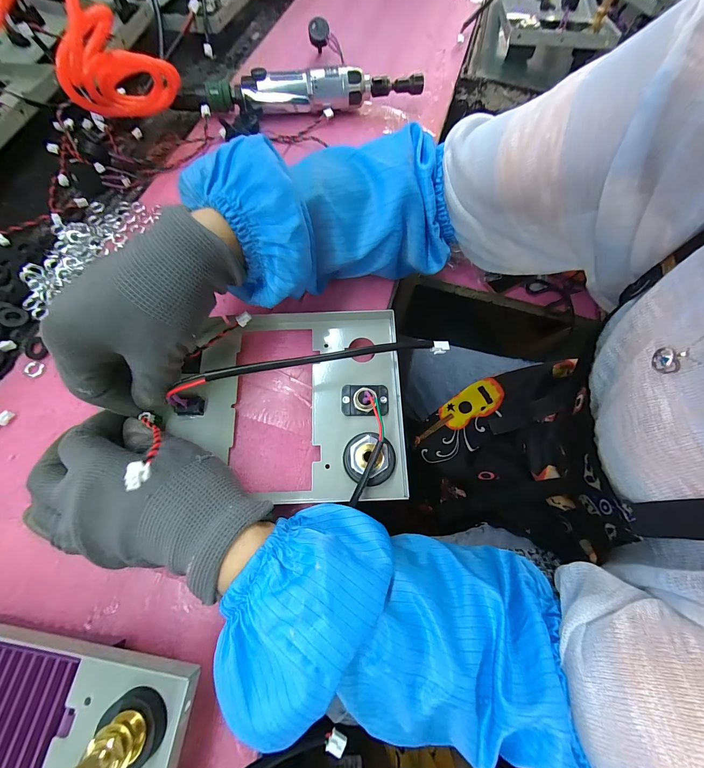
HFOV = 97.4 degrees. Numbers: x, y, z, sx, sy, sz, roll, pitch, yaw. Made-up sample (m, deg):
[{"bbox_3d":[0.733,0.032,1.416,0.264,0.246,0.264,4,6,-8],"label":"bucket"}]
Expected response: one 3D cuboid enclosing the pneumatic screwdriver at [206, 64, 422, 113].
[{"bbox_3d":[-0.039,-0.348,0.367,0.258,0.036,0.030,-13,71,-9],"label":"pneumatic screwdriver"}]

